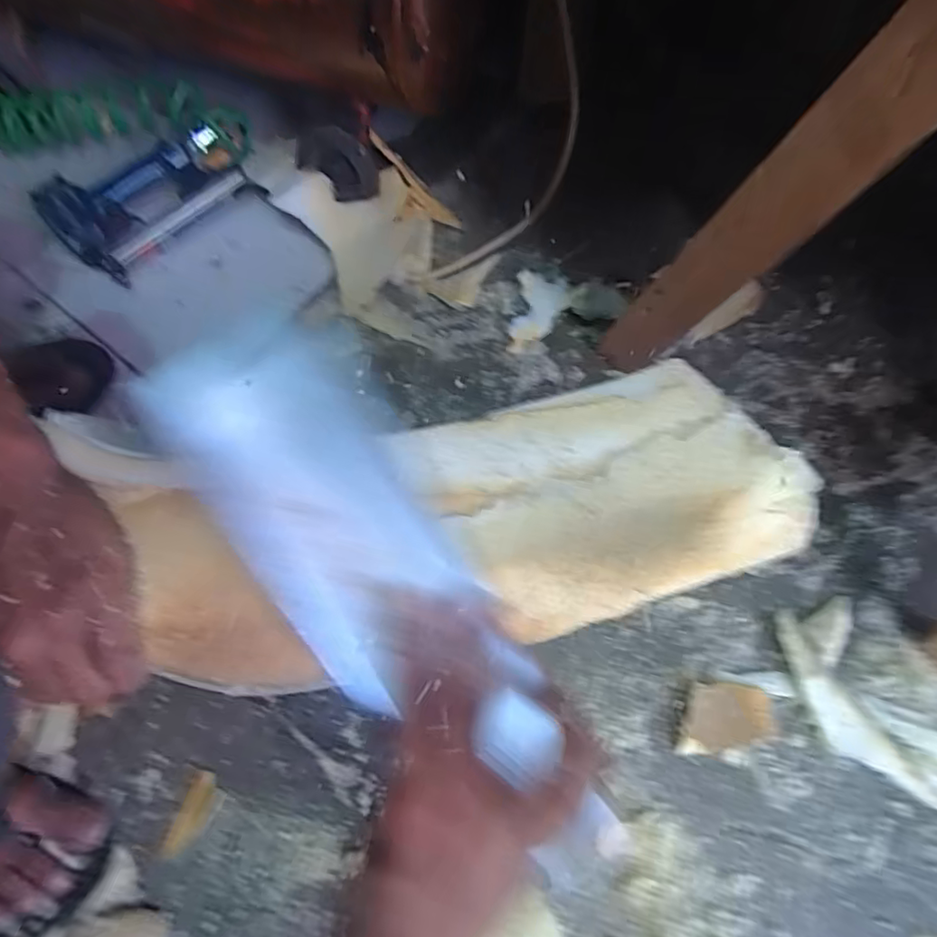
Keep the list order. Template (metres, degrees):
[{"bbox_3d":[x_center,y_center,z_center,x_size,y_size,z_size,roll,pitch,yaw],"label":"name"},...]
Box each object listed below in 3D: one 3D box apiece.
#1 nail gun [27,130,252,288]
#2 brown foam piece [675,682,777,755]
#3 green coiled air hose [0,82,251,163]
[{"bbox_3d":[-0.357,-0.306,0.687,0.202,0.060,0.115,-42,73,-15],"label":"nail gun"},{"bbox_3d":[0.218,0.210,0.510,0.083,0.016,0.053,-3,67,-1],"label":"brown foam piece"},{"bbox_3d":[-0.457,-0.429,0.735,0.372,0.055,0.091,3,68,2],"label":"green coiled air hose"}]

